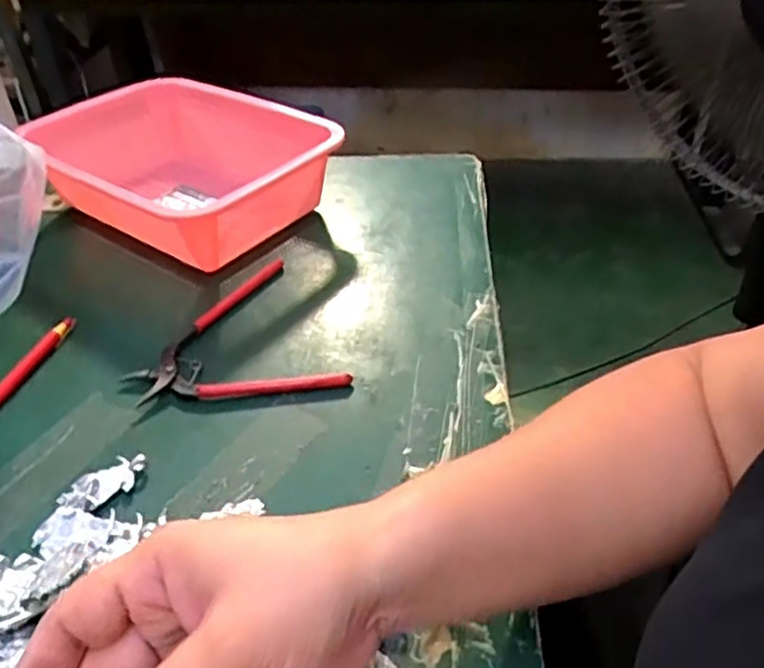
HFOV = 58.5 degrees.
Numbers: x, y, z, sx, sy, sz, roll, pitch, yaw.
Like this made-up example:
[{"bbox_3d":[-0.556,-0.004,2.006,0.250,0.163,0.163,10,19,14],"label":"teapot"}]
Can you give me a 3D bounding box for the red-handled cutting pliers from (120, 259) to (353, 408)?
[{"bbox_3d":[-0.105,-0.003,0.492,0.145,0.017,0.134,-8,40,-6],"label":"red-handled cutting pliers"}]

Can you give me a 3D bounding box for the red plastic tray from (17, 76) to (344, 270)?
[{"bbox_3d":[-0.188,-0.149,0.626,0.258,0.075,0.181,26,48,30],"label":"red plastic tray"}]

